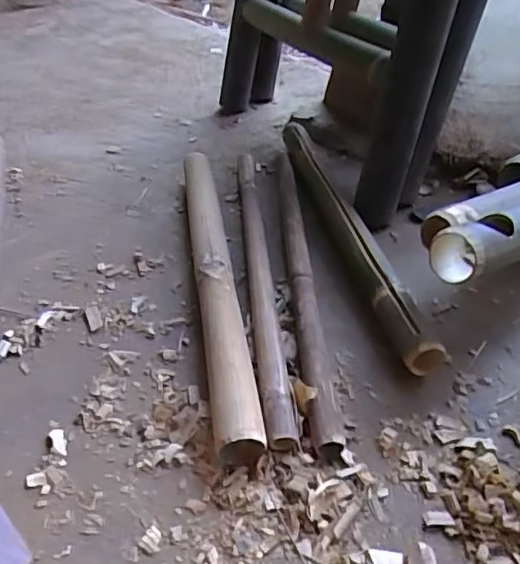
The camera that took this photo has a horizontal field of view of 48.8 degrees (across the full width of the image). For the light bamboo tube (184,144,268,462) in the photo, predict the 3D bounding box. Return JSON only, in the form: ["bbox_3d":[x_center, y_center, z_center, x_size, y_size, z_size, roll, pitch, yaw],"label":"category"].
[{"bbox_3d":[-0.071,-0.015,0.866,0.056,0.072,0.636,-9,43,-5],"label":"light bamboo tube"}]

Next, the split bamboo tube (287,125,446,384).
[{"bbox_3d":[0.147,-0.100,0.950,0.067,0.067,0.620,-12,43,-7],"label":"split bamboo tube"}]

